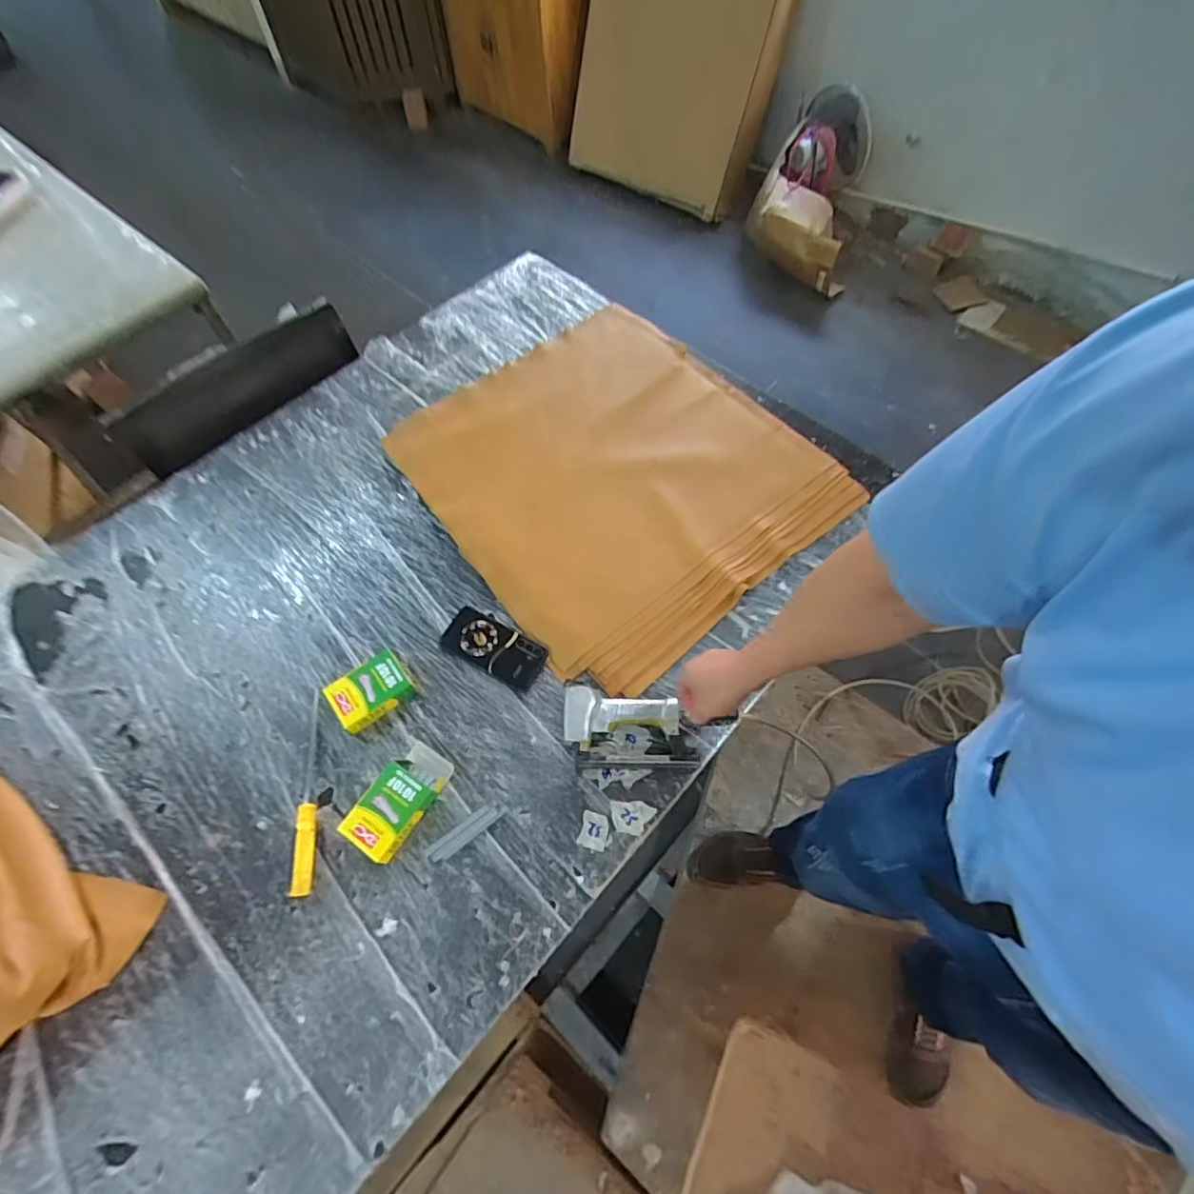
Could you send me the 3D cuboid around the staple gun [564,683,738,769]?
[{"bbox_3d":[0.053,0.197,0.831,0.200,0.045,0.108,6,66,6],"label":"staple gun"}]

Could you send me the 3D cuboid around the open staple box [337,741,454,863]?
[{"bbox_3d":[-0.274,0.281,0.795,0.082,0.039,0.153,29,67,14],"label":"open staple box"}]

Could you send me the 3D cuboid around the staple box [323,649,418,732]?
[{"bbox_3d":[-0.340,0.144,0.864,0.116,0.037,0.088,-37,69,-17],"label":"staple box"}]

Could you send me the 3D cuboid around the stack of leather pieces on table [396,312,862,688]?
[{"bbox_3d":[0.028,-0.247,1.080,0.645,0.054,0.708,-39,69,-14],"label":"stack of leather pieces on table"}]

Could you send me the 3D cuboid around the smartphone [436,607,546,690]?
[{"bbox_3d":[-0.162,0.078,0.905,0.161,0.016,0.082,24,65,12],"label":"smartphone"}]

